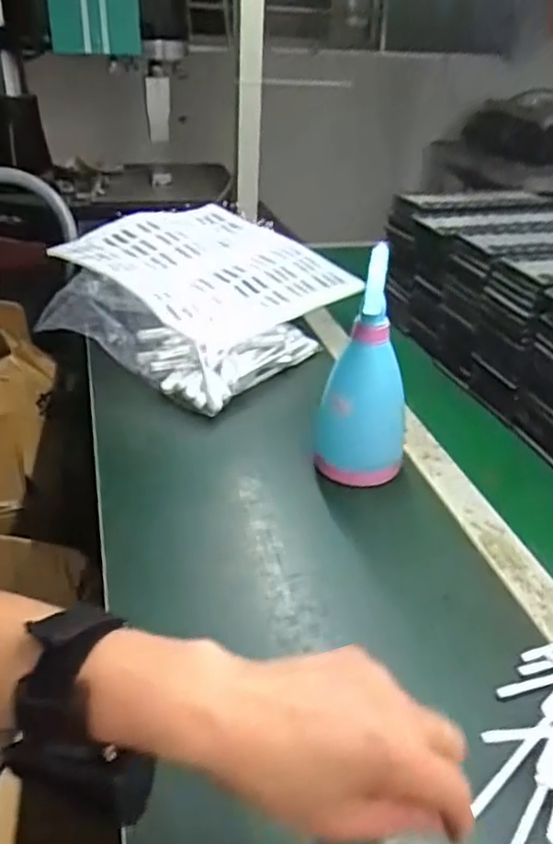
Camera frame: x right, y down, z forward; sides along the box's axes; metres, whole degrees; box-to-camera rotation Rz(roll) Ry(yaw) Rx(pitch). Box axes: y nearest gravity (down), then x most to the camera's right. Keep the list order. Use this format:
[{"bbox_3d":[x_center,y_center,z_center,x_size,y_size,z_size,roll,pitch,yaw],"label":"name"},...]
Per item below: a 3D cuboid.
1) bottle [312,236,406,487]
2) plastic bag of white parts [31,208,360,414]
[{"bbox_3d":[0.079,-0.042,0.600,0.078,0.183,0.079,4,32,3],"label":"bottle"},{"bbox_3d":[-0.088,-0.175,0.858,0.316,0.074,0.321,35,51,23],"label":"plastic bag of white parts"}]

